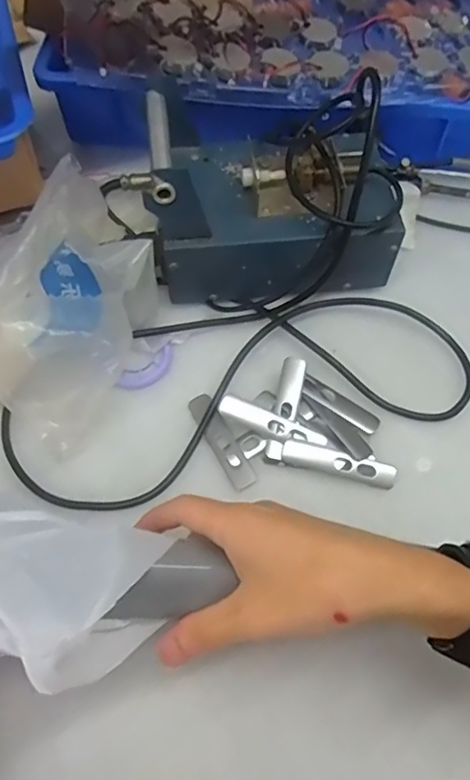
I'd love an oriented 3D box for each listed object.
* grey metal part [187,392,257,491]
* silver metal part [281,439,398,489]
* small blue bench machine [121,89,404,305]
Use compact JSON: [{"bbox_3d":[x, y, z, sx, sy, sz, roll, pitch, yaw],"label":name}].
[{"bbox_3d":[-0.010,0.035,0.415,0.018,0.006,0.077,-25,65,-15],"label":"grey metal part"},{"bbox_3d":[0.072,0.051,0.401,0.079,0.005,0.017,13,62,6],"label":"silver metal part"},{"bbox_3d":[0.021,-0.146,0.449,0.196,0.112,0.126,-10,62,-7],"label":"small blue bench machine"}]

